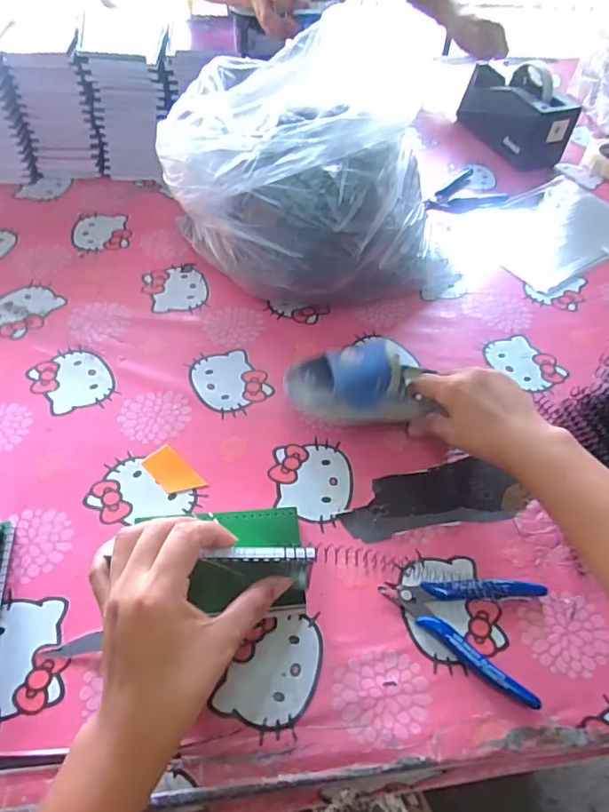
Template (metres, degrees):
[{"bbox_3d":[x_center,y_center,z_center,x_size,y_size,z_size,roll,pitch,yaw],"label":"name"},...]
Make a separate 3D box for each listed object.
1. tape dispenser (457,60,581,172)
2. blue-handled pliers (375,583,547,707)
[{"bbox_3d":[0.341,-0.484,0.846,0.082,0.099,0.204,-14,55,-14],"label":"tape dispenser"},{"bbox_3d":[0.120,0.155,0.392,0.117,0.015,0.086,20,54,12],"label":"blue-handled pliers"}]

